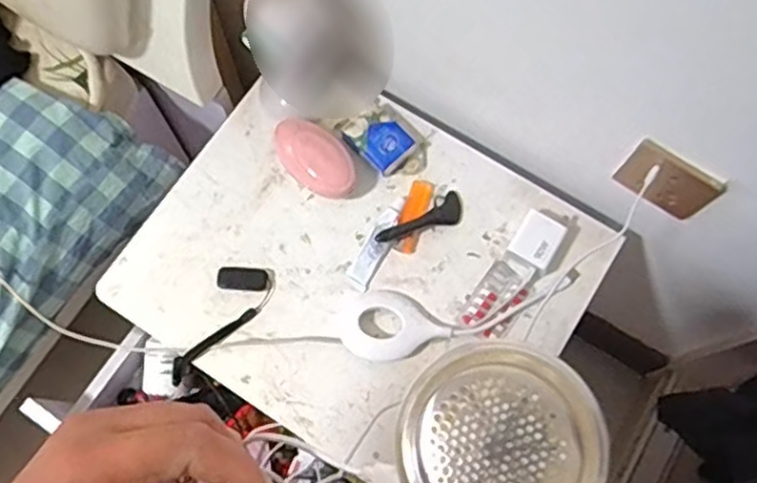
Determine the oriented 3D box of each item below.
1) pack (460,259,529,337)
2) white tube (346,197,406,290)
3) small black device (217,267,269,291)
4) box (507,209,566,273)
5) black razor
[{"bbox_3d":[0.130,0.064,0.774,0.049,0.011,0.082,32,75,9],"label":"pack"},{"bbox_3d":[0.002,0.000,0.790,0.032,0.016,0.114,29,75,8],"label":"white tube"},{"bbox_3d":[-0.150,0.042,0.783,0.055,0.004,0.026,4,73,0],"label":"small black device"},{"bbox_3d":[0.175,0.000,0.784,0.046,0.030,0.058,30,75,8],"label":"box"},{"bbox_3d":[0.049,-0.023,0.794,0.108,0.023,0.036,-26,75,-8],"label":"black razor"}]

